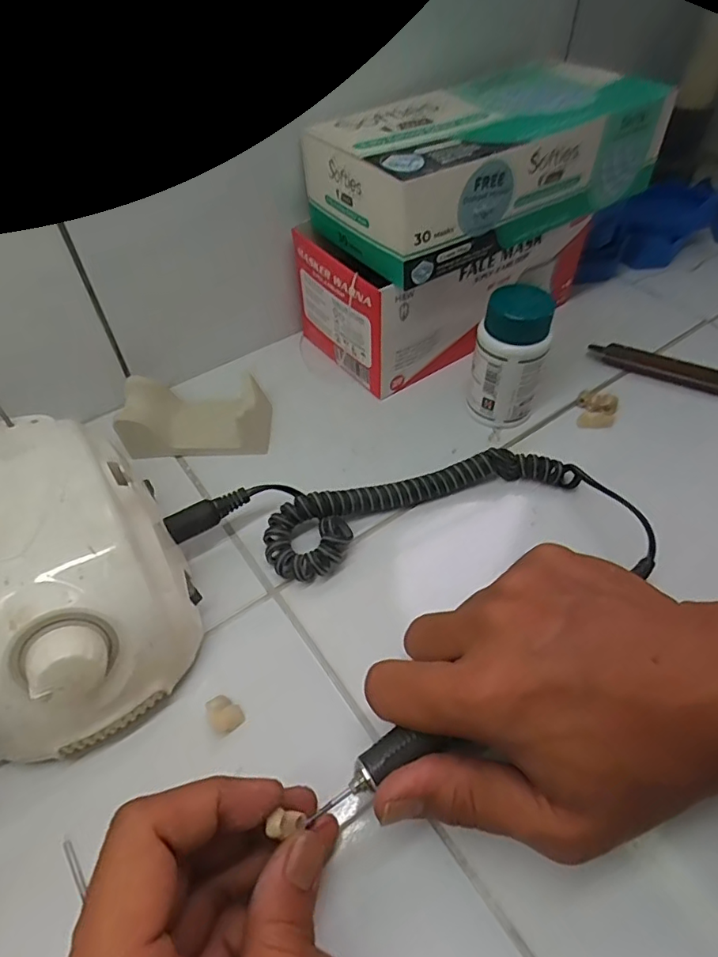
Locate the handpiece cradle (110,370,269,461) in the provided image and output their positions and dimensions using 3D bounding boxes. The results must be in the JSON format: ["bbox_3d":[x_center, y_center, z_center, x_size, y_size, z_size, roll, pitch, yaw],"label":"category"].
[{"bbox_3d":[-0.107,-0.041,0.359,0.091,0.030,0.054,-4,50,-3],"label":"handpiece cradle"}]

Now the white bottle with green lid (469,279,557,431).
[{"bbox_3d":[0.094,-0.075,0.342,0.041,0.081,0.033,24,54,19],"label":"white bottle with green lid"}]

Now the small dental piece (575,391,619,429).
[{"bbox_3d":[0.160,-0.047,0.368,0.026,0.015,0.025,16,52,14],"label":"small dental piece"}]

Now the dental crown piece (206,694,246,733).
[{"bbox_3d":[-0.061,0.108,0.251,0.014,0.010,0.017,-25,54,-20],"label":"dental crown piece"}]

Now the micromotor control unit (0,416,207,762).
[{"bbox_3d":[-0.140,0.045,0.254,0.100,0.084,0.138,-26,54,-20],"label":"micromotor control unit"}]

